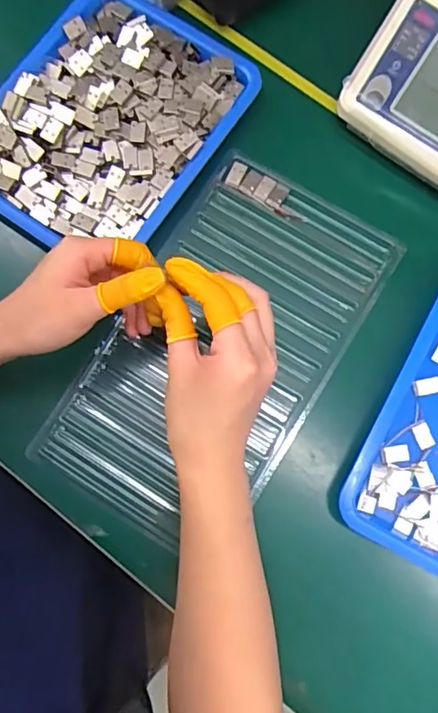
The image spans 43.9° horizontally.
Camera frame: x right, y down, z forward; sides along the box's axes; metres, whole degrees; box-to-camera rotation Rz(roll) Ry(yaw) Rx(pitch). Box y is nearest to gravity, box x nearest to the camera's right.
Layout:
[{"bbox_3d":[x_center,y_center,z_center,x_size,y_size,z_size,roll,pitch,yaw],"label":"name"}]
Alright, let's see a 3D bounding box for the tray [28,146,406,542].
[{"bbox_3d":[0.002,-0.005,0.428,0.164,0.018,0.295,34,82,7],"label":"tray"}]

